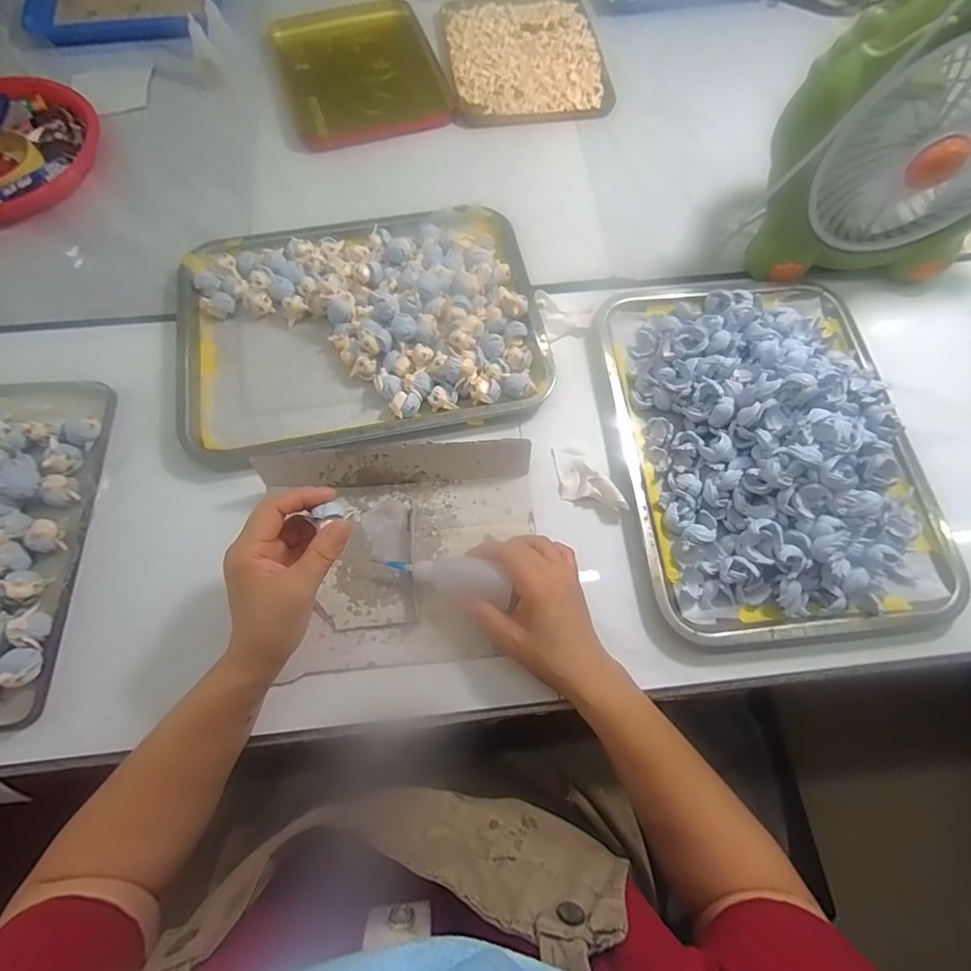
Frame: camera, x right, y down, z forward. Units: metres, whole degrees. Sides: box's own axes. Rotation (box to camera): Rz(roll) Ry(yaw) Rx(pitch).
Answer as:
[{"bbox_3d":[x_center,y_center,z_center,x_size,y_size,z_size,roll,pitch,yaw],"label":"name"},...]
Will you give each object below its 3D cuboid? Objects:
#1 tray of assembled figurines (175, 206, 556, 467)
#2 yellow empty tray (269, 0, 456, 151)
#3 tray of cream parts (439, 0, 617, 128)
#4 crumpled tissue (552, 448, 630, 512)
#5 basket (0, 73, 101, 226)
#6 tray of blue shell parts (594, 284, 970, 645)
[{"bbox_3d":[-0.126,-0.165,0.506,0.354,0.040,0.267,-11,70,-5],"label":"tray of assembled figurines"},{"bbox_3d":[-0.167,-0.557,0.684,0.201,0.030,0.244,-17,70,-7],"label":"yellow empty tray"},{"bbox_3d":[0.050,-0.585,0.701,0.206,0.026,0.256,-7,69,-3],"label":"tray of cream parts"},{"bbox_3d":[0.086,-0.002,0.459,0.038,0.016,0.082,-41,60,-14],"label":"crumpled tissue"},{"bbox_3d":[-0.561,-0.386,0.589,0.192,0.049,0.214,41,74,14],"label":"basket"},{"bbox_3d":[0.254,-0.051,0.453,0.258,0.079,0.351,-5,69,-3],"label":"tray of blue shell parts"}]

